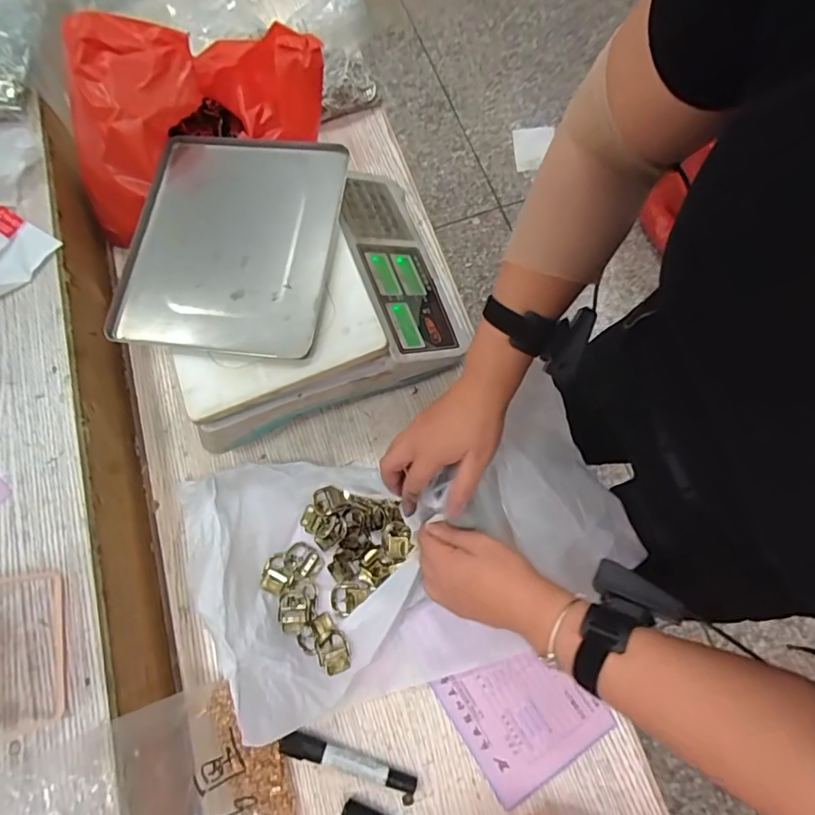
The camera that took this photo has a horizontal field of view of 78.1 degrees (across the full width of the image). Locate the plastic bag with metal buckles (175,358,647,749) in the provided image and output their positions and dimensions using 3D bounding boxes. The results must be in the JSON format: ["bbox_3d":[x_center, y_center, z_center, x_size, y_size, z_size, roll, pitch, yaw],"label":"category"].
[{"bbox_3d":[0.007,0.138,0.529,0.442,0.073,0.259,-17,74,-4],"label":"plastic bag with metal buckles"}]

